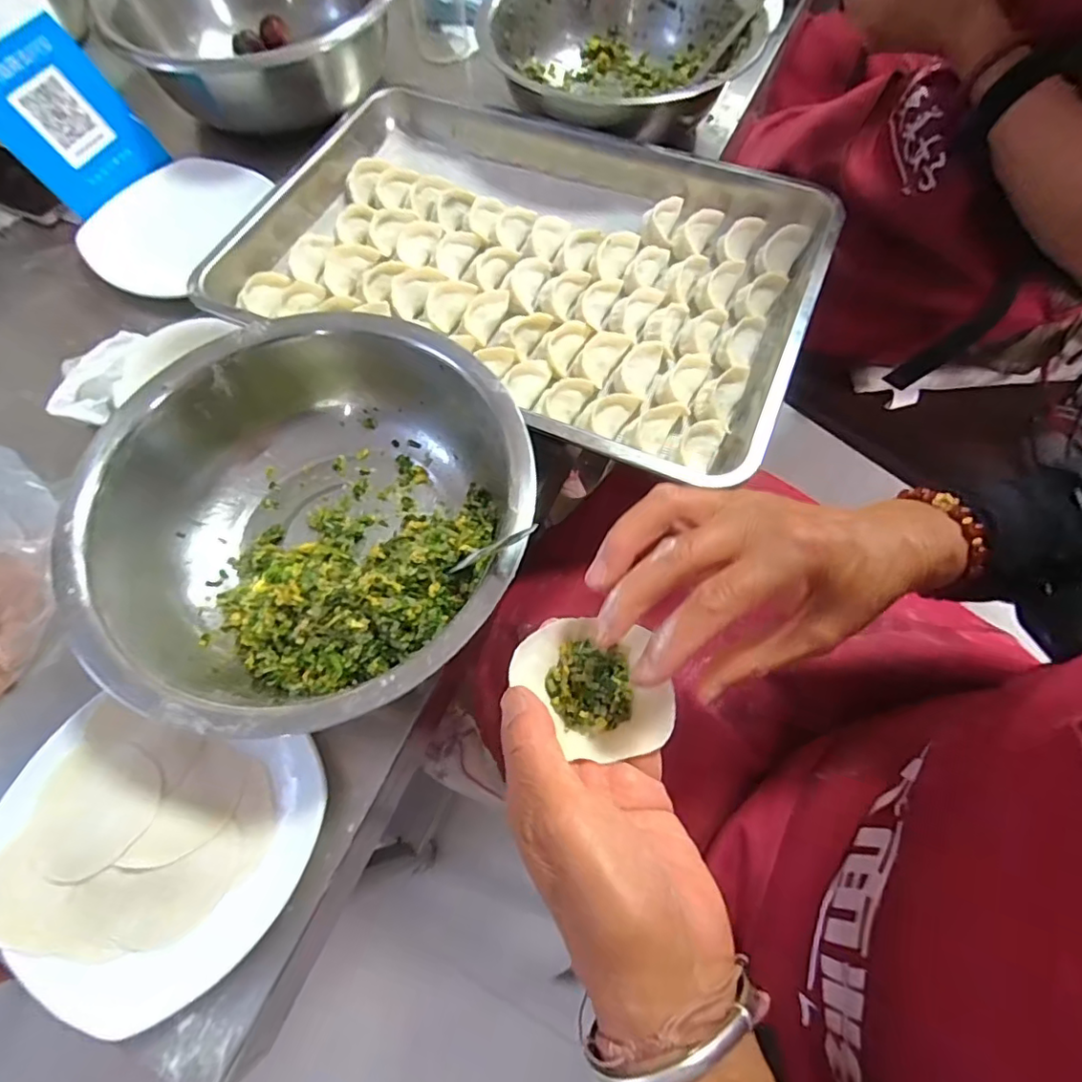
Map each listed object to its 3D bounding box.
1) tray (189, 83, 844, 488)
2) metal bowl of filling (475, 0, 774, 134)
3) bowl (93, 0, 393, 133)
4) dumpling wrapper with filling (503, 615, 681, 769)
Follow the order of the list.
[{"bbox_3d":[-0.015,-0.265,0.521,0.505,0.066,0.373,22,68,11],"label":"tray"},{"bbox_3d":[0.085,-0.516,0.604,0.267,0.089,0.282,-1,66,1],"label":"metal bowl of filling"},{"bbox_3d":[-0.297,-0.573,0.613,0.263,0.088,0.263,-1,66,1],"label":"bowl"},{"bbox_3d":[0.024,0.067,0.257,0.064,0.014,0.064,-16,67,-6],"label":"dumpling wrapper with filling"}]

